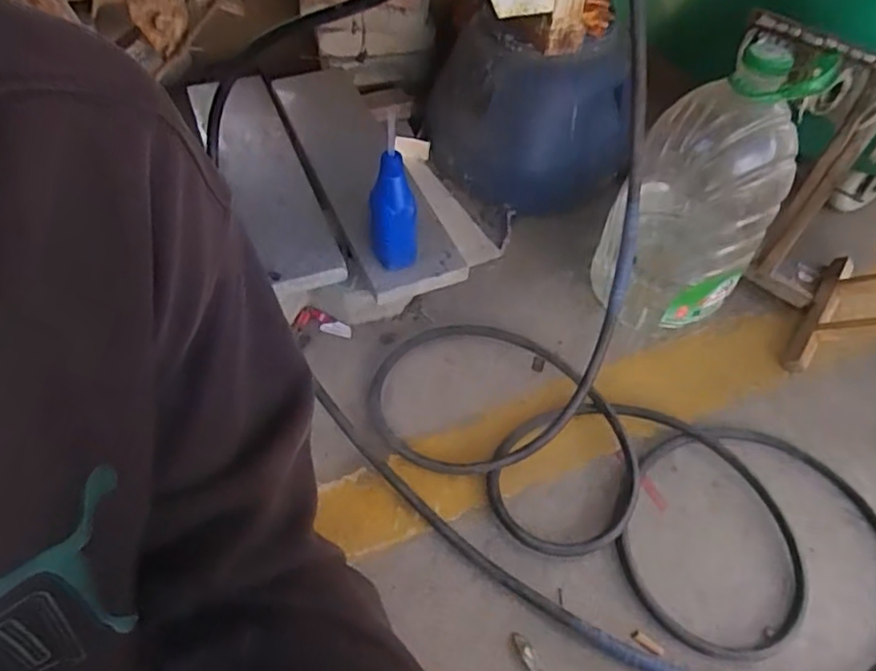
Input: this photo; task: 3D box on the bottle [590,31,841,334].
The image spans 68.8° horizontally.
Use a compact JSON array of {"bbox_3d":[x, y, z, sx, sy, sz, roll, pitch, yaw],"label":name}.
[{"bbox_3d":[0.379,-0.205,0.941,0.209,0.420,0.189,25,55,15],"label":"bottle"}]

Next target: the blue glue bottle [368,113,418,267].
[{"bbox_3d":[-0.061,-0.167,0.885,0.060,0.208,0.049,-11,52,-12],"label":"blue glue bottle"}]

